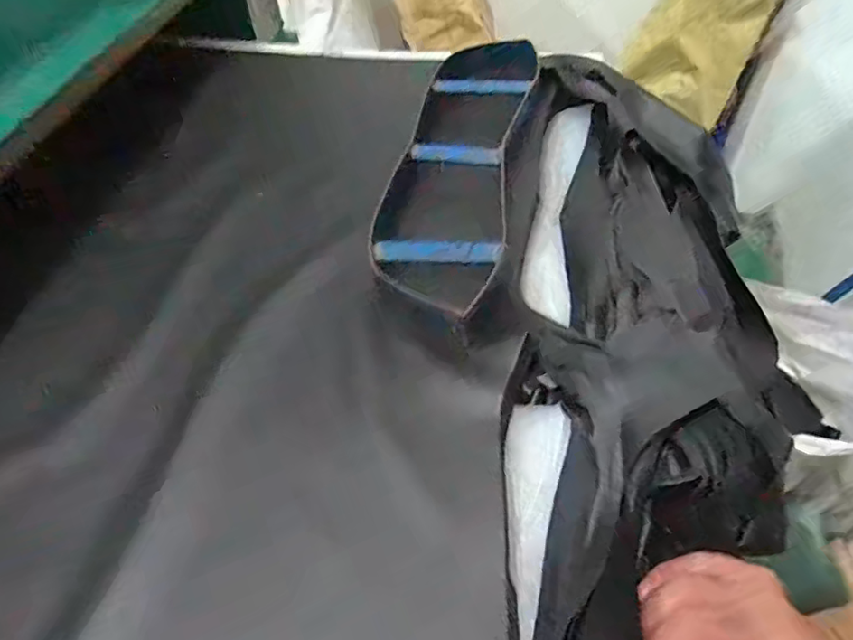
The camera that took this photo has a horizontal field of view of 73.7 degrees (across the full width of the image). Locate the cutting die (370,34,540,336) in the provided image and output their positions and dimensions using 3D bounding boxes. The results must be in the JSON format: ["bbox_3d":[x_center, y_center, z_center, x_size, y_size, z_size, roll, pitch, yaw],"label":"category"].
[{"bbox_3d":[0.029,-0.130,0.485,0.103,0.057,0.337,8,50,9],"label":"cutting die"}]

